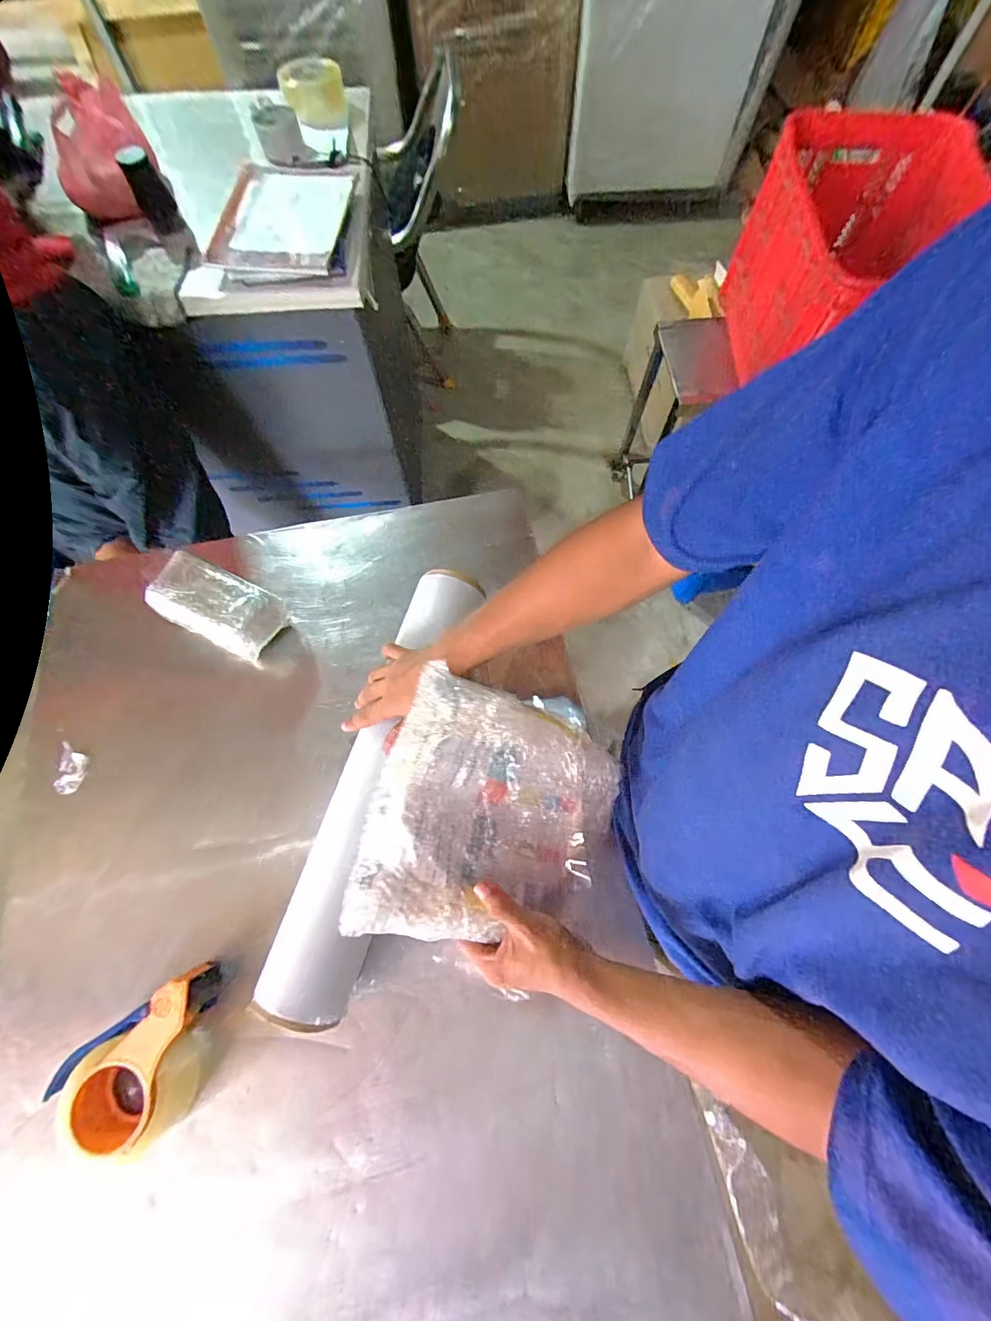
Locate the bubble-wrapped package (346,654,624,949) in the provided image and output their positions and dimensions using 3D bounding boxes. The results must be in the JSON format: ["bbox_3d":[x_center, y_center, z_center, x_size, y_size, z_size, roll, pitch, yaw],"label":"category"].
[{"bbox_3d":[0.000,0.153,0.459,0.229,0.025,0.237,17,84,-13],"label":"bubble-wrapped package"}]

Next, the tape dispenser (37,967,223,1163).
[{"bbox_3d":[-0.359,0.431,0.501,0.152,0.085,0.120,-35,73,-11],"label":"tape dispenser"}]

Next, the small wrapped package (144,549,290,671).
[{"bbox_3d":[-0.380,-0.069,0.656,0.170,0.089,0.098,22,72,8],"label":"small wrapped package"}]

